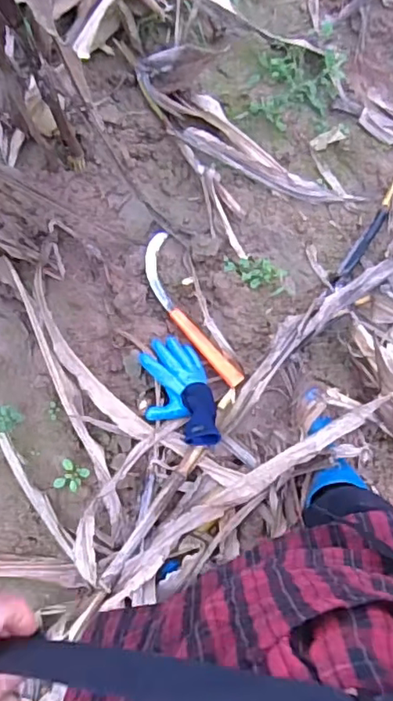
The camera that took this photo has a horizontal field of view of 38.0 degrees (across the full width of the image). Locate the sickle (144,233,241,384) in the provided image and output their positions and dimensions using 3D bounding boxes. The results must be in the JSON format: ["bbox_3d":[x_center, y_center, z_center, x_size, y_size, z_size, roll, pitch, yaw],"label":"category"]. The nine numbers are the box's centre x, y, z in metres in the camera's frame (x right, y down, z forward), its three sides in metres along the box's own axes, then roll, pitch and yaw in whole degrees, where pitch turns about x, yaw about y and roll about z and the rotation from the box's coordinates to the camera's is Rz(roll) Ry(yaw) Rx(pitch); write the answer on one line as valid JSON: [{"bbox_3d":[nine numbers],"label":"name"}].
[{"bbox_3d":[-0.021,-0.079,1.166,0.078,0.037,0.360,-27,82,-2],"label":"sickle"}]

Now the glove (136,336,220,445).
[{"bbox_3d":[-0.033,0.078,1.106,0.128,0.045,0.215,-8,82,1],"label":"glove"}]

